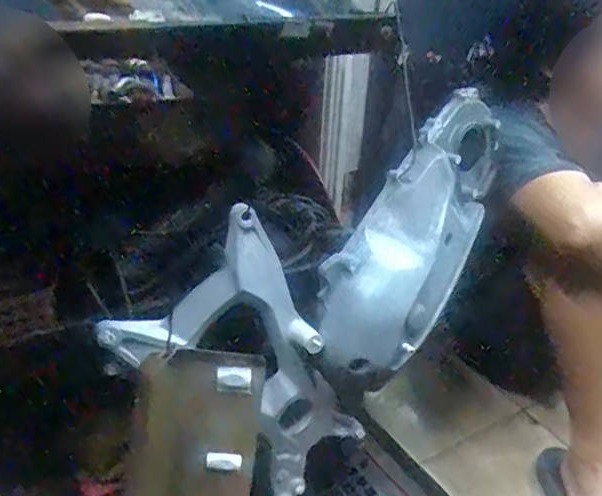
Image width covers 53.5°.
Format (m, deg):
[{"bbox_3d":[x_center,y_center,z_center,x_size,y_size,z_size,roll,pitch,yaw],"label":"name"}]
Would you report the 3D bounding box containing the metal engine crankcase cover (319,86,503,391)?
[{"bbox_3d":[0.152,-0.017,0.782,0.118,0.144,0.420,21,69,28],"label":"metal engine crankcase cover"}]

